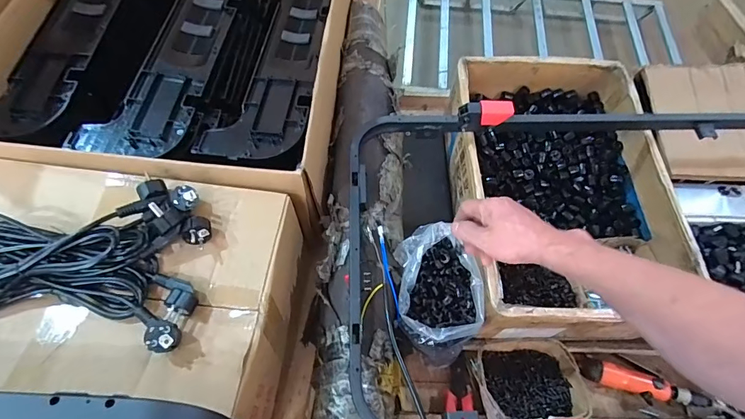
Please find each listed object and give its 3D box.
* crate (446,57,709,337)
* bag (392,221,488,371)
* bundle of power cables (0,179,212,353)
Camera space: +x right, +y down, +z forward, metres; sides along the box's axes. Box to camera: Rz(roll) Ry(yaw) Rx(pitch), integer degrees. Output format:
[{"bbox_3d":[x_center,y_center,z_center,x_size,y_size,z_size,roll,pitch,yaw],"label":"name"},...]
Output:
[{"bbox_3d":[0.347,-0.044,0.776,0.365,0.142,0.531,-1,63,-2],"label":"crate"},{"bbox_3d":[0.100,0.141,0.669,0.120,0.139,0.193,-2,63,-3],"label":"bag"},{"bbox_3d":[-0.460,0.066,0.517,0.480,0.045,0.220,-1,63,-2],"label":"bundle of power cables"}]

